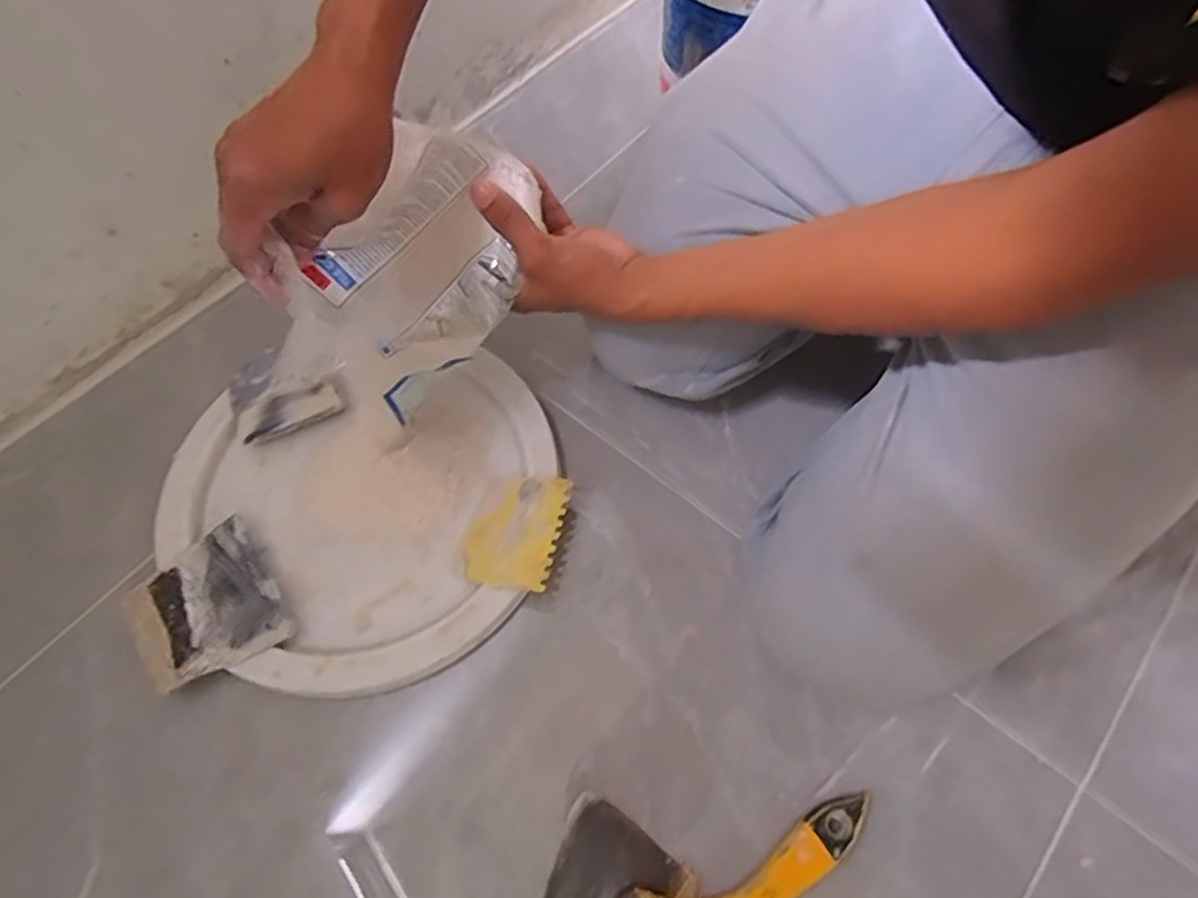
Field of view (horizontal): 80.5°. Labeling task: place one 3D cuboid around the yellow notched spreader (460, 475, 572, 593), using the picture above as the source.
[{"bbox_3d":[-0.063,0.059,0.519,0.071,0.005,0.087,4,57,20],"label":"yellow notched spreader"}]

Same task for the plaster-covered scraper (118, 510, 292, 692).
[{"bbox_3d":[-0.278,0.115,0.503,0.091,0.022,0.104,-34,64,-18],"label":"plaster-covered scraper"}]

